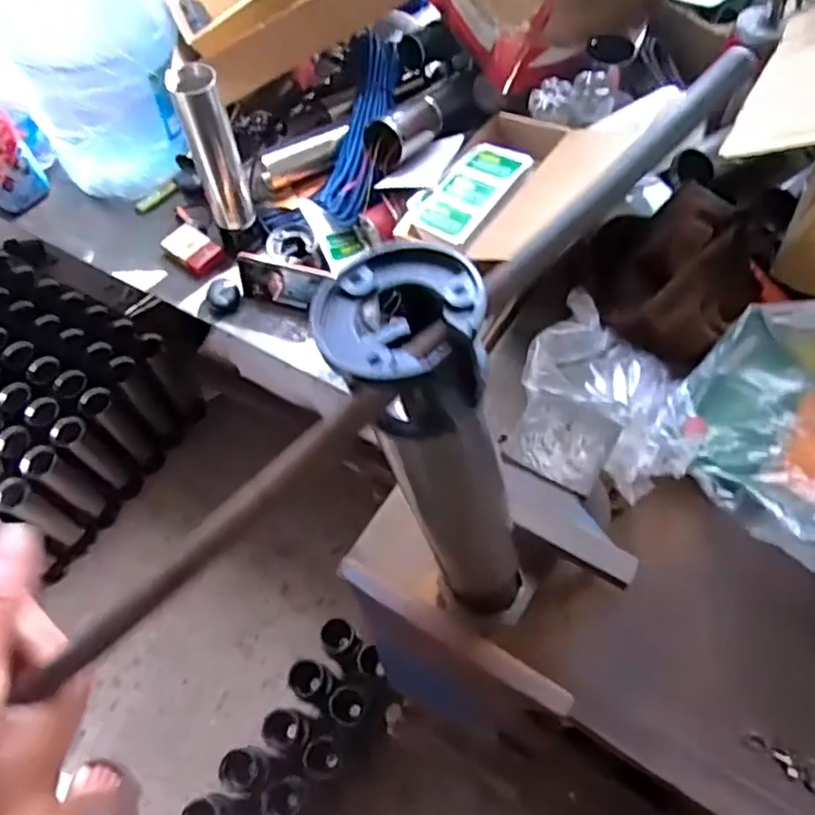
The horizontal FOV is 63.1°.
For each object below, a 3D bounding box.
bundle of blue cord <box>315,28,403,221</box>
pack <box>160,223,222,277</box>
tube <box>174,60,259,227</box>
[{"bbox_3d":[-0.076,-0.458,1.074,0.091,0.049,0.322,13,81,9],"label":"bundle of blue cord"},{"bbox_3d":[-0.352,-0.260,1.086,0.091,0.028,0.062,32,67,18],"label":"pack"},{"bbox_3d":[-0.280,-0.366,0.972,0.067,0.248,0.055,-23,63,-11],"label":"tube"}]

